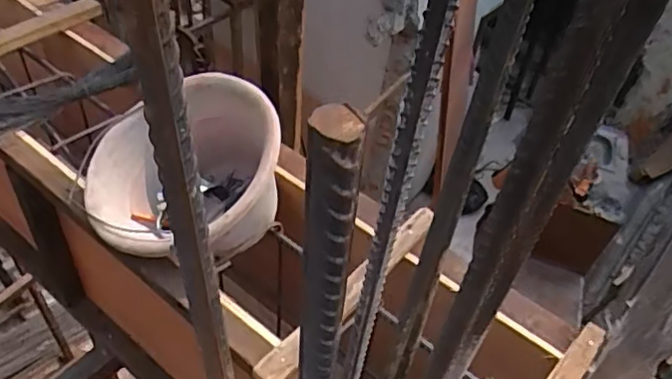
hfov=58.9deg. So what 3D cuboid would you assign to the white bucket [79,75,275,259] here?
[{"bbox_3d":[-0.203,-0.011,0.781,0.234,0.190,0.217,3,46,-3],"label":"white bucket"}]

